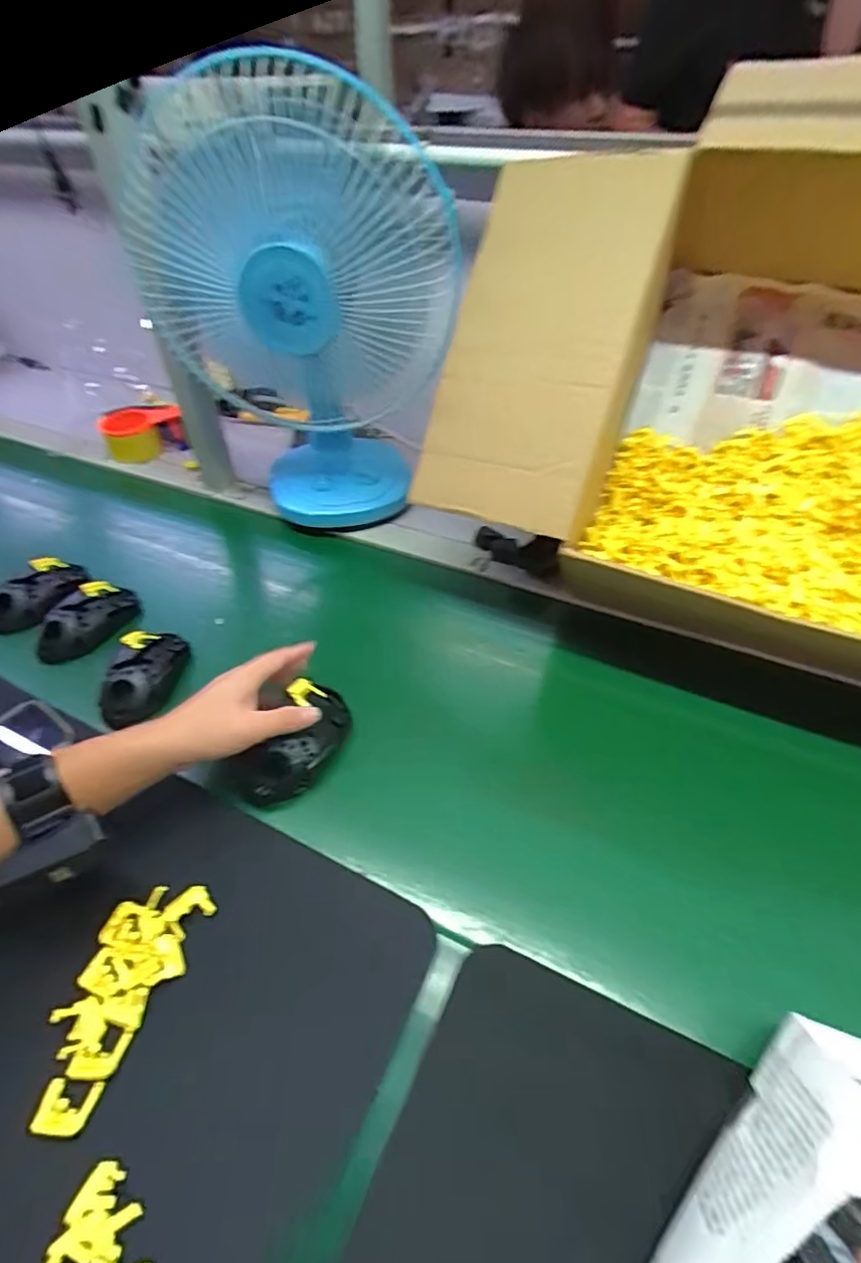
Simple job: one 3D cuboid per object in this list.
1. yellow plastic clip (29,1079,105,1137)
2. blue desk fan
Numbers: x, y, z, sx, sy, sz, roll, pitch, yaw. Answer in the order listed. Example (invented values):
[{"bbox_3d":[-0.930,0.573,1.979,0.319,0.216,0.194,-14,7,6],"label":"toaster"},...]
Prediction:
[{"bbox_3d":[-0.218,0.284,0.336,0.032,0.005,0.025,3,46,2],"label":"yellow plastic clip"},{"bbox_3d":[-0.144,-0.337,0.655,0.297,0.442,0.215,-15,48,-14],"label":"blue desk fan"}]

